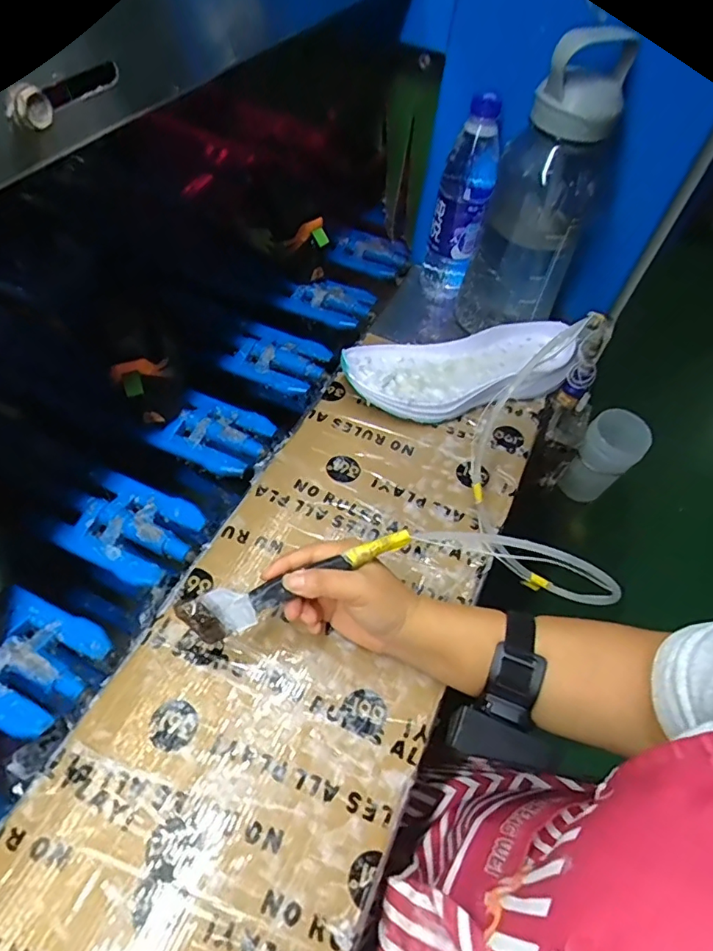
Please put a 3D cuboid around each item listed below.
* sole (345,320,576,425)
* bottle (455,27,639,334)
[{"bbox_3d":[0.116,-0.119,0.599,0.267,0.050,0.106,-13,57,-15],"label":"sole"},{"bbox_3d":[0.180,-0.276,0.544,0.105,0.281,0.080,17,57,6],"label":"bottle"}]

